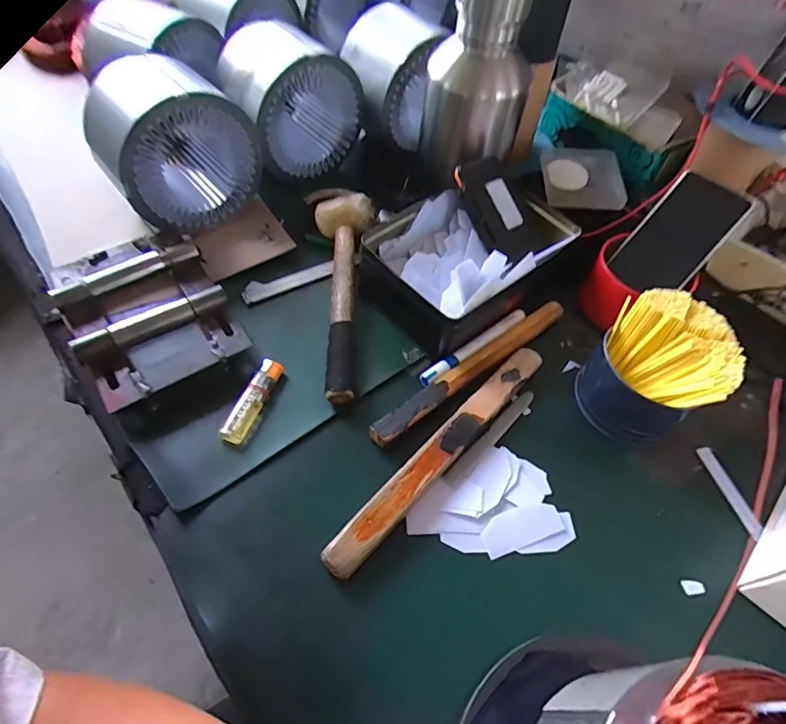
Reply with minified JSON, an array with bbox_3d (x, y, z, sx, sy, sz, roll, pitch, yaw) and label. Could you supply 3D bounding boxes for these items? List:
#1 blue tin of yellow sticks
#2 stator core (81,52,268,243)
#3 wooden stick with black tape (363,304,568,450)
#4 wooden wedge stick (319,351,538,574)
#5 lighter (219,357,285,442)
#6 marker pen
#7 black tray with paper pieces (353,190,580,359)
[{"bbox_3d":[0.233,0.004,0.432,0.103,0.079,0.120,33,60,19],"label":"blue tin of yellow sticks"},{"bbox_3d":[-0.244,-0.245,0.544,0.154,0.133,0.135,-33,63,-23],"label":"stator core"},{"bbox_3d":[0.081,0.003,0.480,0.255,0.019,0.023,-34,63,-23],"label":"wooden stick with black tape"},{"bbox_3d":[0.046,0.071,0.422,0.028,0.016,0.274,37,63,21],"label":"wooden wedge stick"},{"bbox_3d":[-0.128,0.035,0.446,0.021,0.010,0.084,19,57,11],"label":"lighter"},{"bbox_3d":[0.084,-0.018,0.497,0.148,0.013,0.015,-34,63,-23],"label":"marker pen"},{"bbox_3d":[0.083,-0.124,0.525,0.220,0.062,0.152,-35,64,-24],"label":"black tray with paper pieces"}]

